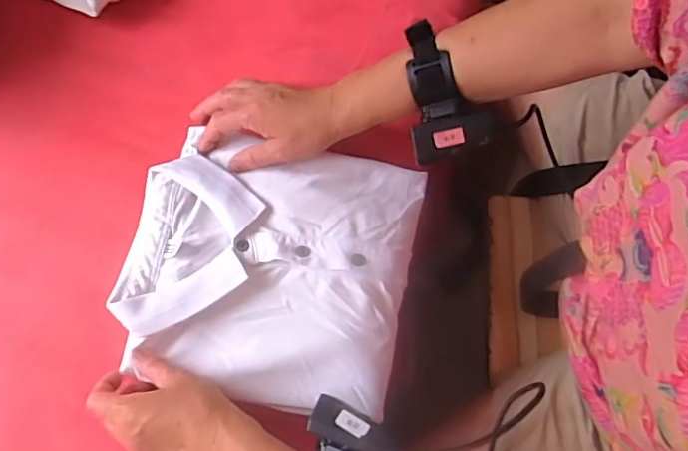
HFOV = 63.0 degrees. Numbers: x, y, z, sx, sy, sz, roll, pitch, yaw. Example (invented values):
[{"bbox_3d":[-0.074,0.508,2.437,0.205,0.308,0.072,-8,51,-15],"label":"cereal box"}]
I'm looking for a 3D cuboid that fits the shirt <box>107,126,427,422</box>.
[{"bbox_3d":[-0.070,0.033,0.509,0.251,0.027,0.231,11,74,1],"label":"shirt"}]

